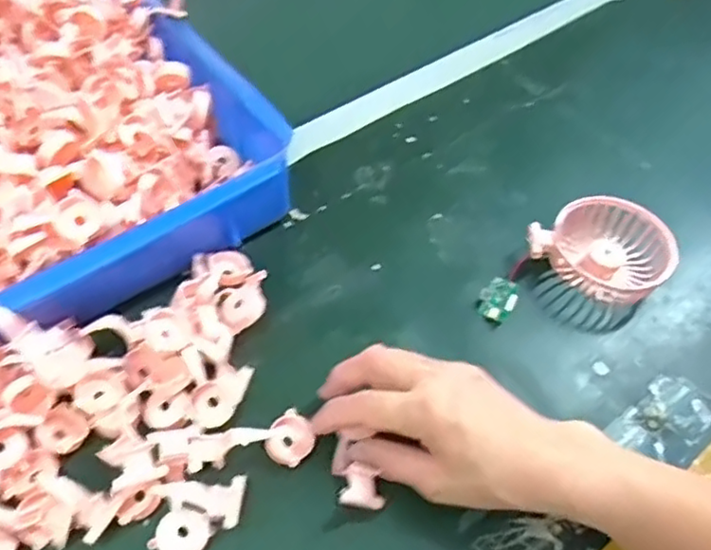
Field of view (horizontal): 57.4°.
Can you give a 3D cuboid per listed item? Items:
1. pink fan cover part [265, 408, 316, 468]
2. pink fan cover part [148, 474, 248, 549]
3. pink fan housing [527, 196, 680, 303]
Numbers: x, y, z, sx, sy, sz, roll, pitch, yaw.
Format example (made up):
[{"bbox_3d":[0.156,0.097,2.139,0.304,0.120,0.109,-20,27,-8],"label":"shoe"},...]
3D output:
[{"bbox_3d":[-0.041,0.104,0.411,0.030,0.009,0.029,3,52,-3],"label":"pink fan cover part"},{"bbox_3d":[-0.091,0.142,0.380,0.048,0.012,0.047,3,53,-1],"label":"pink fan cover part"},{"bbox_3d":[0.193,-0.020,0.512,0.104,0.041,0.082,26,56,16],"label":"pink fan housing"}]

